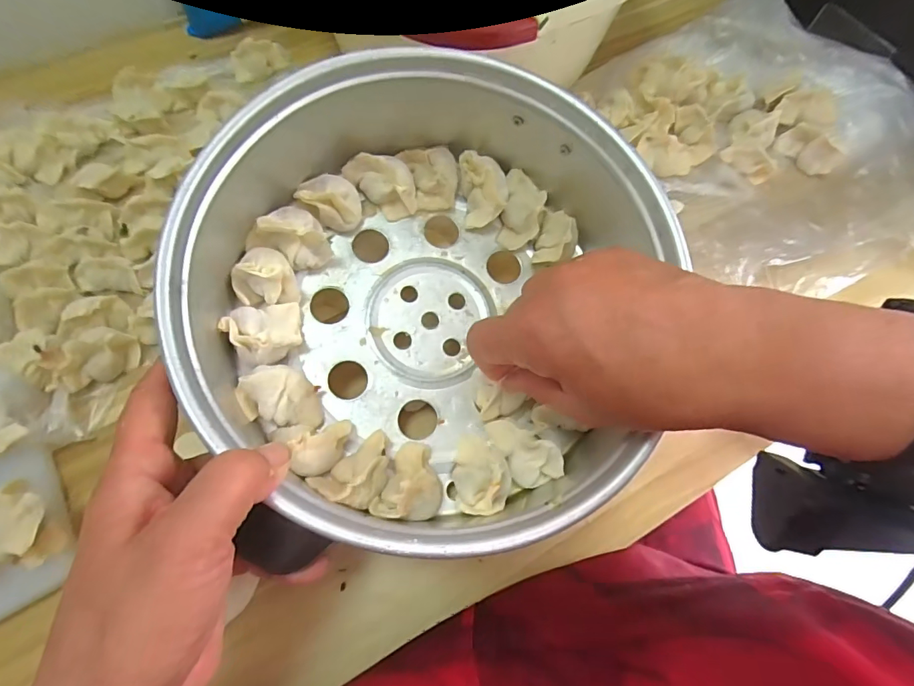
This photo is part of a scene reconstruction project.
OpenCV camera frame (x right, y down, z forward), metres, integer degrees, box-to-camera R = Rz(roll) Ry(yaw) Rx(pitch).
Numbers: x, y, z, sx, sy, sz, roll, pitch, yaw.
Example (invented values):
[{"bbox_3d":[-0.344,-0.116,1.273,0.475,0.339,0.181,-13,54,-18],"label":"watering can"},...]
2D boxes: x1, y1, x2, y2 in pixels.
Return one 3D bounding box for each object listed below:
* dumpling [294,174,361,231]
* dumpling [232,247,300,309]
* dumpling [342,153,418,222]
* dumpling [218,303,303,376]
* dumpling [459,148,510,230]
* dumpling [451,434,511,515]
[{"bbox_3d":[-0.081,-0.093,0.312,0.035,0.034,0.030,16,68,4],"label":"dumpling"},{"bbox_3d":[-0.118,-0.041,0.288,0.034,0.029,0.033,-19,70,-10],"label":"dumpling"},{"bbox_3d":[-0.050,-0.105,0.318,0.044,0.037,0.030,-9,68,-6],"label":"dumpling"},{"bbox_3d":[-0.114,-0.006,0.280,0.040,0.027,0.035,-15,69,-8],"label":"dumpling"},{"bbox_3d":[0.020,-0.104,0.326,0.030,0.036,0.041,-8,68,-6],"label":"dumpling"},{"bbox_3d":[0.015,0.076,0.275,0.032,0.026,0.042,0,68,-3],"label":"dumpling"}]

